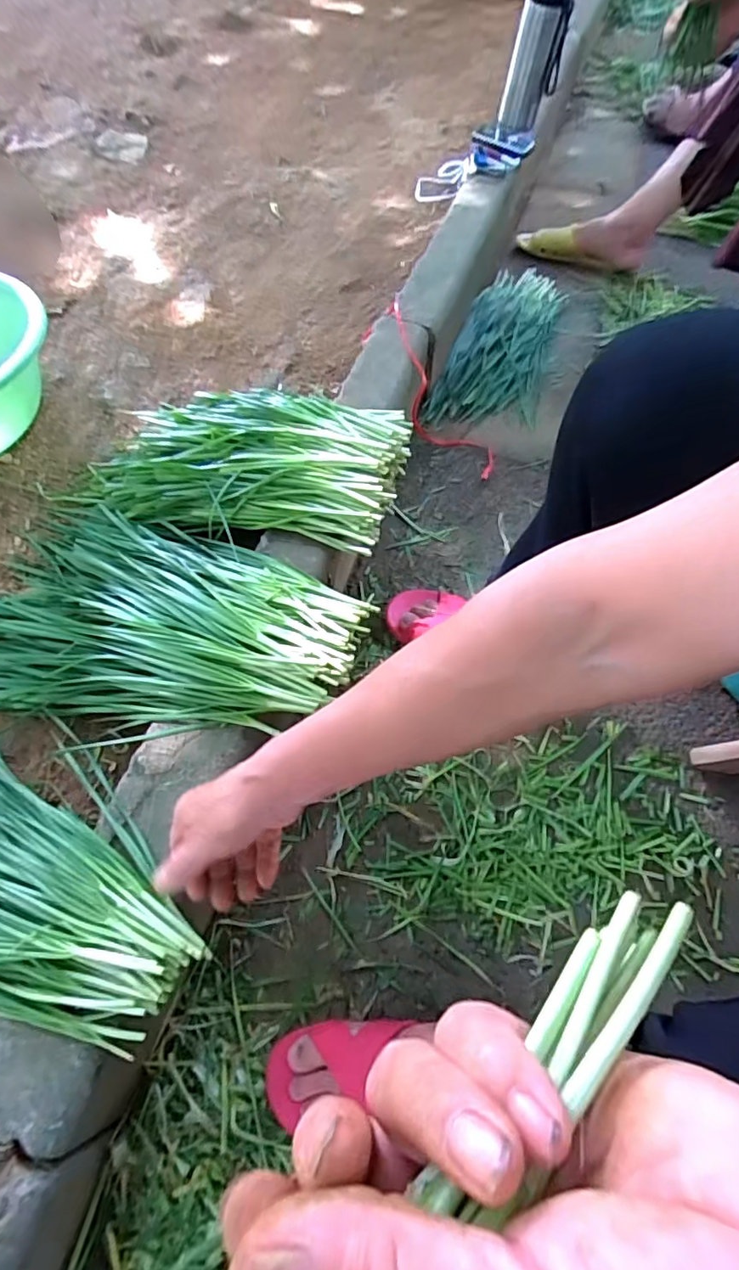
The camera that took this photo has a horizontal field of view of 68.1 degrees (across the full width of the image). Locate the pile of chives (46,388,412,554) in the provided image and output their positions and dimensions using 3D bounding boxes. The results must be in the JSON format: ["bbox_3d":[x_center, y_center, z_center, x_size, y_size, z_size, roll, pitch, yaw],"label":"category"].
[{"bbox_3d":[-0.162,-0.224,0.672,0.406,0.106,0.197,14,61,6],"label":"pile of chives"}]

